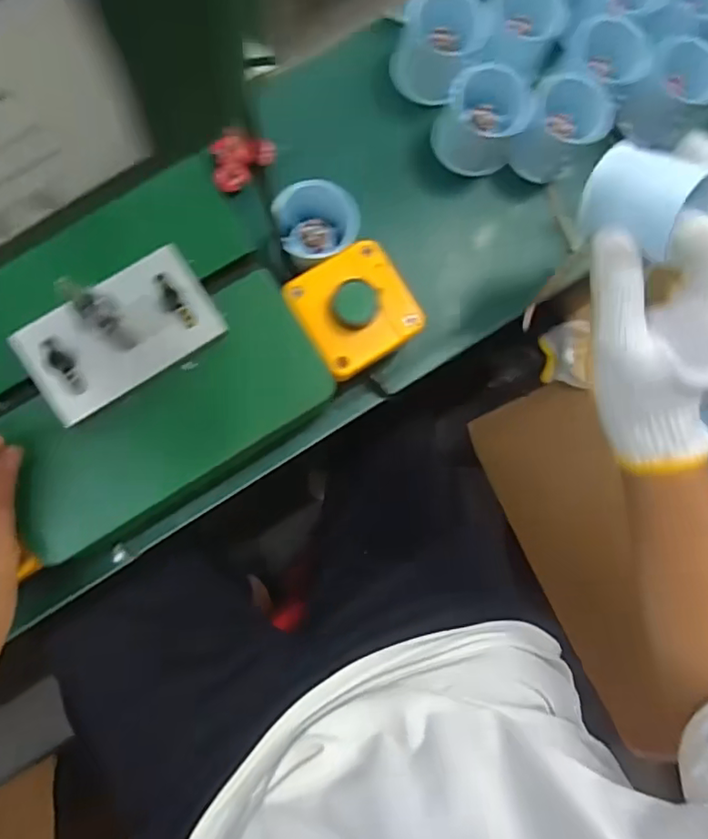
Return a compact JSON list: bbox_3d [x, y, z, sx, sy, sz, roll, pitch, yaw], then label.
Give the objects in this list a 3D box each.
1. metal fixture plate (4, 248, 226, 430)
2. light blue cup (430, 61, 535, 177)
[{"bbox_3d":[-0.130,-0.050,0.318,0.102,0.009,0.062,-33,87,-8],"label":"metal fixture plate"},{"bbox_3d":[0.090,-0.214,0.410,0.058,0.055,0.051,23,82,-2],"label":"light blue cup"}]

